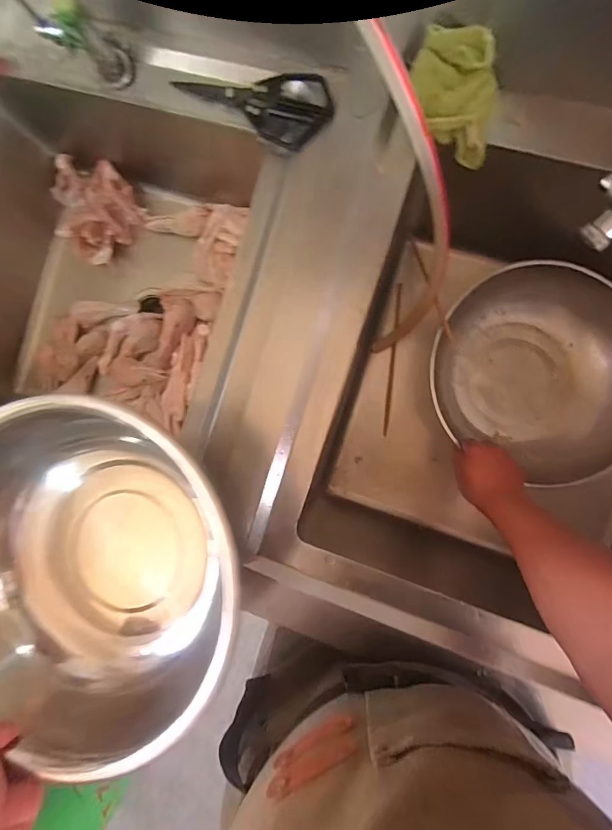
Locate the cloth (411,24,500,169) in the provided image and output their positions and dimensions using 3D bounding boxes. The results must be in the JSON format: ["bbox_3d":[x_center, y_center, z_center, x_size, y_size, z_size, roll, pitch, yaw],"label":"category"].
[{"bbox_3d":[0.158,-0.334,0.433,0.063,0.090,0.103,-20,87,8],"label":"cloth"}]

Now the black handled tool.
[{"bbox_3d":[-0.069,-0.390,0.516,0.218,0.017,0.084,18,96,16],"label":"black handled tool"}]

